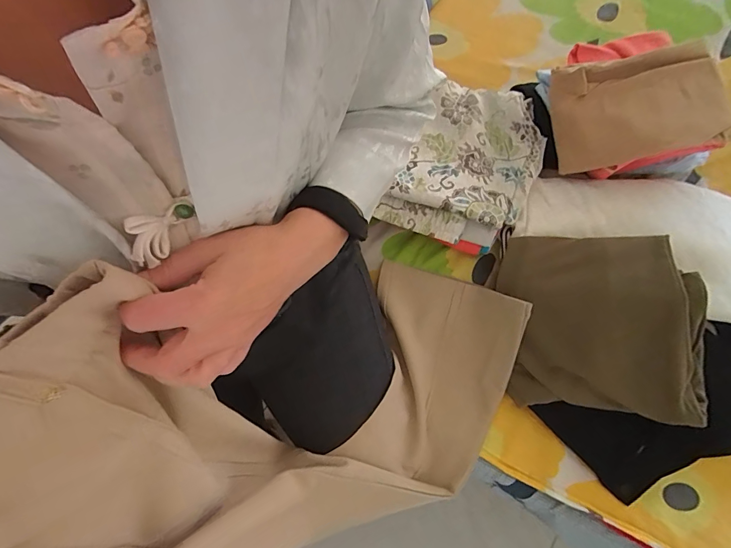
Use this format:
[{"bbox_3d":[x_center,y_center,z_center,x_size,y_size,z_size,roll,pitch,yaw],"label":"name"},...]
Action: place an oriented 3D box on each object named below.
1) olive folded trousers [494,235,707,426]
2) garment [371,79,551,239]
[{"bbox_3d":[0.316,0.067,0.545,0.244,0.046,0.238,0,80,27],"label":"olive folded trousers"},{"bbox_3d":[0.176,-0.175,0.638,0.217,0.041,0.295,31,76,10],"label":"garment"}]

